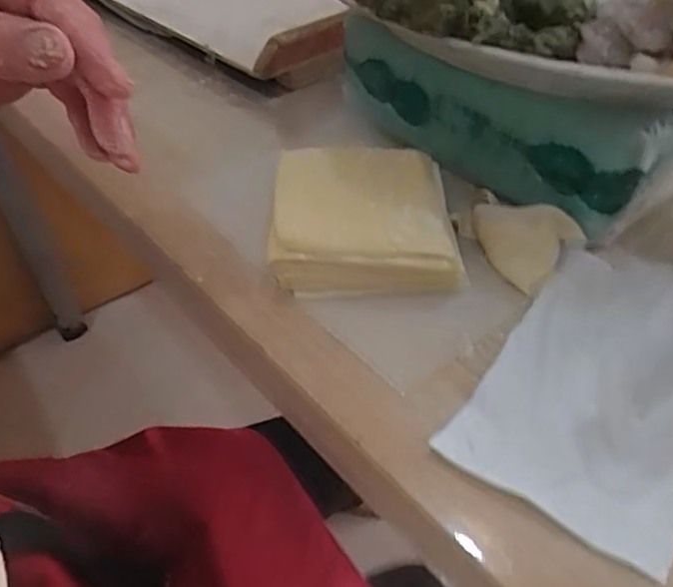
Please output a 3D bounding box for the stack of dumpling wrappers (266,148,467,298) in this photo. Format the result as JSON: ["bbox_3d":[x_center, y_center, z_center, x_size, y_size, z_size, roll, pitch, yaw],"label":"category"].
[{"bbox_3d":[0.013,-0.045,0.339,0.095,0.031,0.103,-1,44,-2],"label":"stack of dumpling wrappers"}]

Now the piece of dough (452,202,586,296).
[{"bbox_3d":[0.097,-0.029,0.324,0.067,0.027,0.043,14,46,14],"label":"piece of dough"}]

